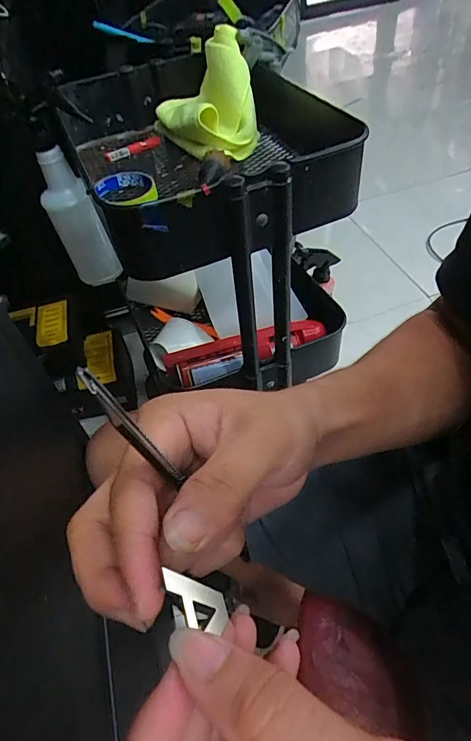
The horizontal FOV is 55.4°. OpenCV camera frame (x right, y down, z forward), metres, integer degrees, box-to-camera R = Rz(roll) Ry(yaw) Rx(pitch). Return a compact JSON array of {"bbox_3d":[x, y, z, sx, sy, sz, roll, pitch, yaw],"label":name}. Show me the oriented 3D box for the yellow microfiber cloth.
[{"bbox_3d":[-0.044,-0.390,0.637,0.135,0.120,0.150,-10,50,-2],"label":"yellow microfiber cloth"}]

